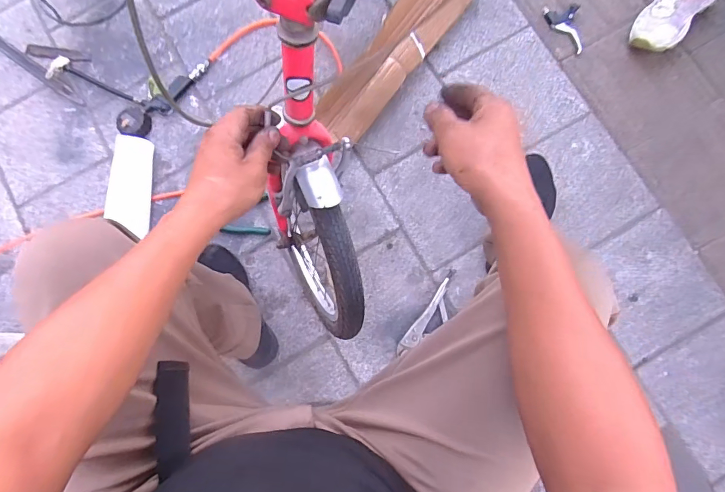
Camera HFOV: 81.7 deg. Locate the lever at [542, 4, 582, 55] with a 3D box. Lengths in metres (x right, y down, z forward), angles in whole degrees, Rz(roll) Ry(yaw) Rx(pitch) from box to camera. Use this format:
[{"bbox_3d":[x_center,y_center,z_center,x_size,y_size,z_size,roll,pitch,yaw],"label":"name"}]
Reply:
[{"bbox_3d":[0.458,-0.488,0.937,0.082,0.022,0.116,-10,81,1],"label":"lever"}]

